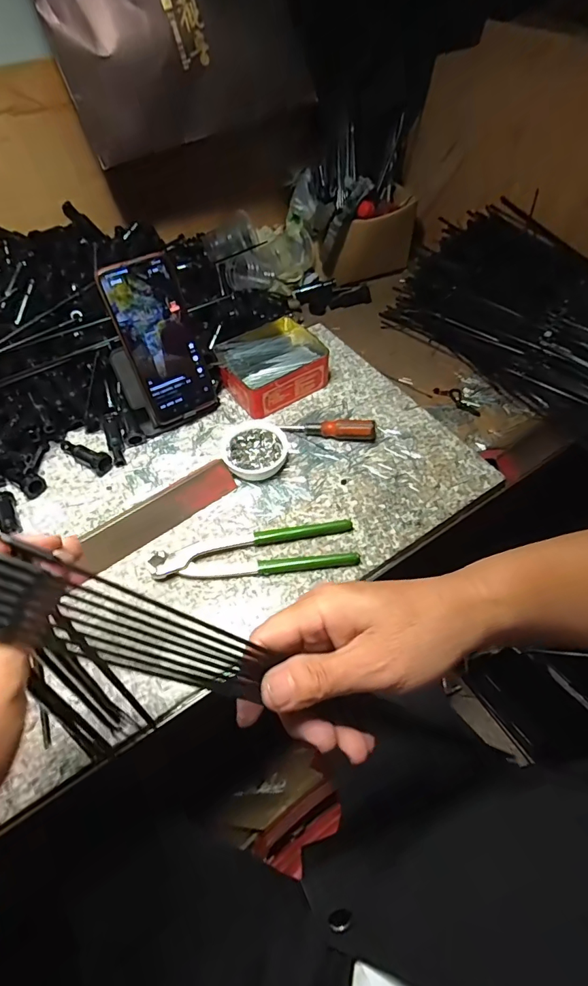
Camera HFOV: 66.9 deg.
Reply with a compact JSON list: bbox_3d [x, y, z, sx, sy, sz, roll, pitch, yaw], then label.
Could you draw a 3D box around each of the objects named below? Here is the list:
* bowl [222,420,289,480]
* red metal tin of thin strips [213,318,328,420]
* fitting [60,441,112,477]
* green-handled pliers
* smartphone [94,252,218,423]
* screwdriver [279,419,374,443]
[{"bbox_3d":[-0.047,-0.048,0.504,0.072,0.025,0.076,0,55,1],"label":"bowl"},{"bbox_3d":[-0.026,-0.165,0.574,0.137,0.047,0.111,-31,60,-19],"label":"red metal tin of thin strips"},{"bbox_3d":[-0.239,-0.045,0.507,0.071,0.025,0.021,27,60,18],"label":"fitting"},{"bbox_3d":[-0.039,0.059,0.437,0.197,0.015,0.048,-7,55,-4],"label":"green-handled pliers"},{"bbox_3d":[-0.144,-0.164,0.489,0.077,0.165,0.007,-28,35,-17],"label":"smartphone"},{"bbox_3d":[0.040,-0.074,0.521,0.108,0.026,0.017,6,56,5],"label":"screwdriver"}]

